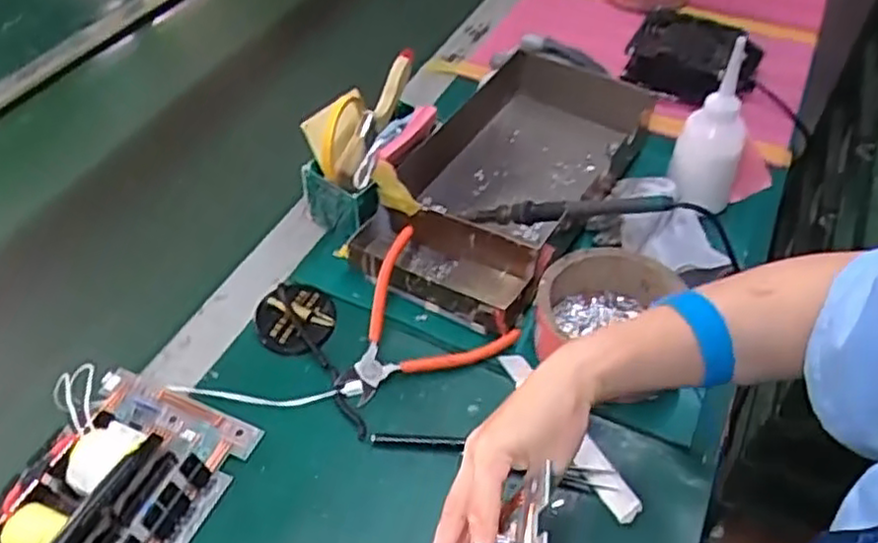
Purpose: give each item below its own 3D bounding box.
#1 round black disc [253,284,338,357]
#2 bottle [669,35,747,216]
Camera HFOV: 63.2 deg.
[{"bbox_3d":[-0.123,0.038,0.613,0.068,0.020,0.068,24,52,20],"label":"round black disc"},{"bbox_3d":[0.260,-0.119,0.678,0.062,0.171,0.052,24,52,20],"label":"bottle"}]

